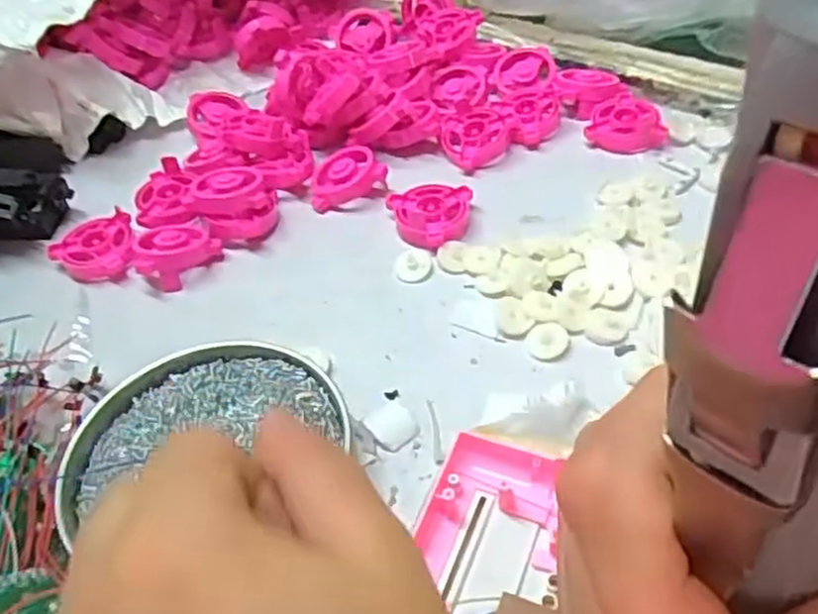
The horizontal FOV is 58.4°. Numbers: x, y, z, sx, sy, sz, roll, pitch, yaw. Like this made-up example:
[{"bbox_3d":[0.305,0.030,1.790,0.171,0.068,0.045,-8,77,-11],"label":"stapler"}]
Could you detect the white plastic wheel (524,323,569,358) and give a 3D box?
[{"bbox_3d":[0.076,0.018,0.403,0.023,0.004,0.021,-3,47,3],"label":"white plastic wheel"}]

